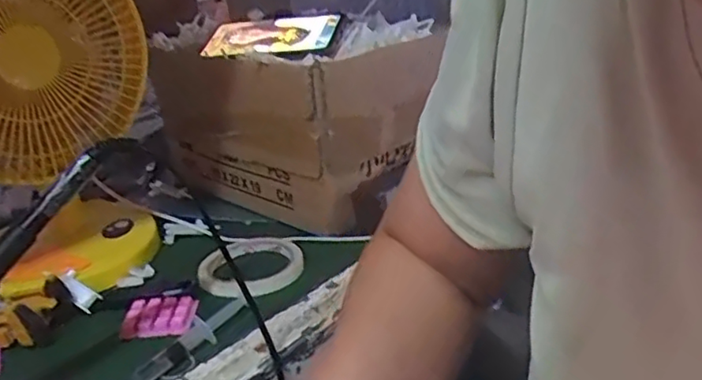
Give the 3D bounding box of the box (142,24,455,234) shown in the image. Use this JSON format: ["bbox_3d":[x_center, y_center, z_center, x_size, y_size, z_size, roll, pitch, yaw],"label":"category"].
[{"bbox_3d":[-0.066,-0.090,0.741,0.270,0.171,0.192,13,29,36],"label":"box"}]

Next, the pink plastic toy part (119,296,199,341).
[{"bbox_3d":[-0.165,0.107,0.545,0.056,0.012,0.050,-3,24,4],"label":"pink plastic toy part"}]

